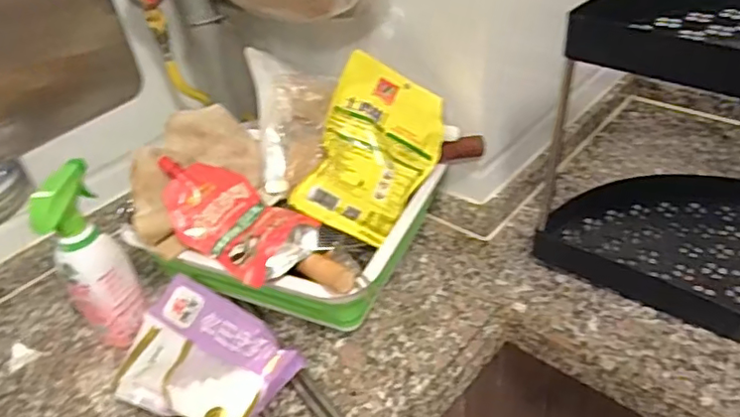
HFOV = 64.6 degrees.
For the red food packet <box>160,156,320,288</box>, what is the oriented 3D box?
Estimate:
[{"bbox_3d":[-0.156,0.010,0.673,0.198,0.070,0.106,30,50,22],"label":"red food packet"}]

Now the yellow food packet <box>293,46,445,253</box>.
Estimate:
[{"bbox_3d":[0.010,-0.069,0.705,0.146,0.025,0.208,25,72,-16],"label":"yellow food packet"}]

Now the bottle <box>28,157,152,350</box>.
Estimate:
[{"bbox_3d":[-0.325,0.068,0.694,0.074,0.231,0.093,-29,42,-25],"label":"bottle"}]

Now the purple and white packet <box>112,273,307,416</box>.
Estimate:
[{"bbox_3d":[-0.190,0.174,0.664,0.204,0.063,0.143,18,44,29],"label":"purple and white packet"}]

